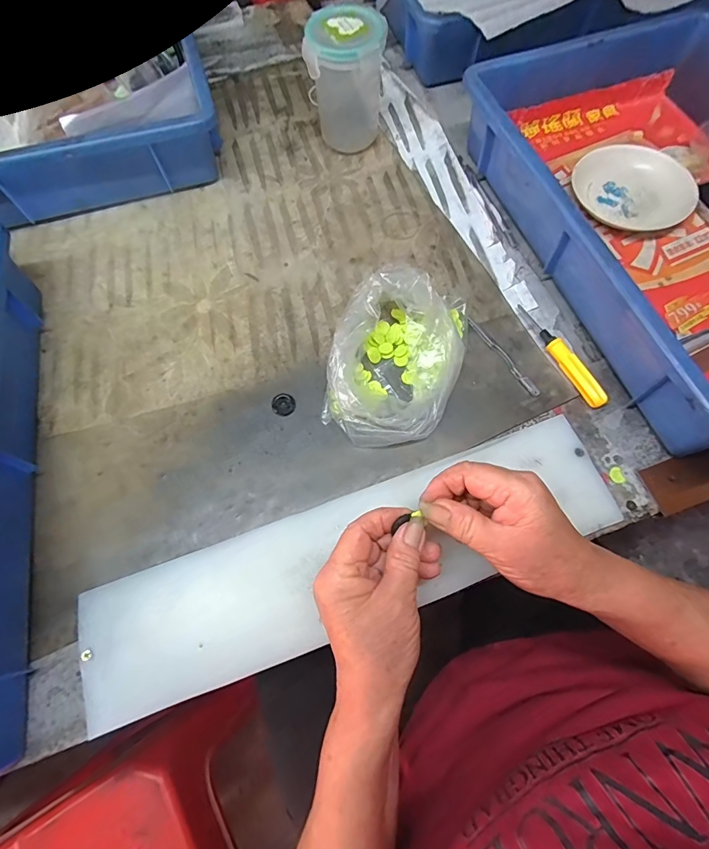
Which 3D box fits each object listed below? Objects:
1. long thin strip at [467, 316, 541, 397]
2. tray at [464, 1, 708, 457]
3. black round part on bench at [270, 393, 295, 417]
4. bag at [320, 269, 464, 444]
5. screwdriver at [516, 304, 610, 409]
[{"bbox_3d":[0.136,-0.063,0.381,0.008,0.005,0.094,-31,70,-10],"label":"long thin strip"},{"bbox_3d":[0.319,-0.203,0.392,0.295,0.082,0.439,-18,68,-5],"label":"tray"},{"bbox_3d":[-0.063,-0.018,0.366,0.020,0.005,0.021,-1,68,2],"label":"black round part on bench"},{"bbox_3d":[0.037,-0.060,0.349,0.101,0.057,0.151,17,69,9],"label":"bag"},{"bbox_3d":[0.185,-0.065,0.374,0.013,0.016,0.117,-26,69,-8],"label":"screwdriver"}]

